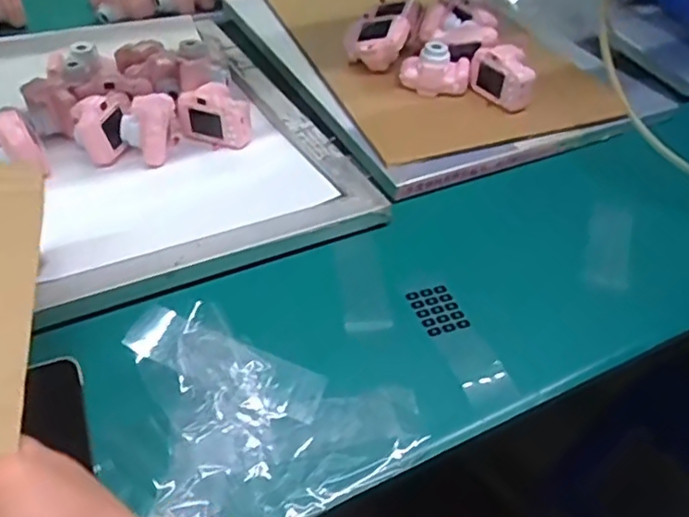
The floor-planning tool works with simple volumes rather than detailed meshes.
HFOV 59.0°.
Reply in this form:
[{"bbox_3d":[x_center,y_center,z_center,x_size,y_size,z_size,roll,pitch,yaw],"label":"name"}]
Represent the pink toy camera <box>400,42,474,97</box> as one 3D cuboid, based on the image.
[{"bbox_3d":[0.111,-0.231,0.740,0.081,0.050,0.052,6,43,1],"label":"pink toy camera"}]

